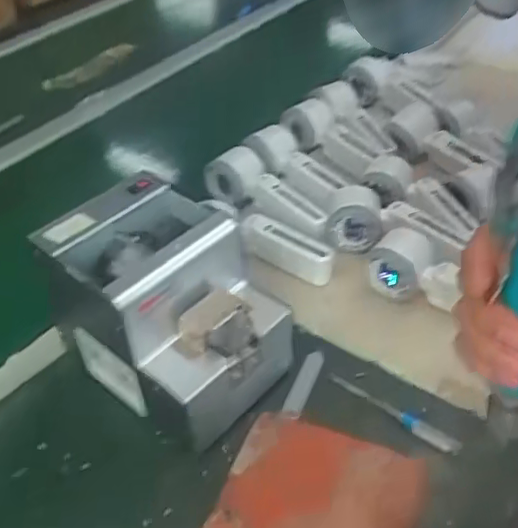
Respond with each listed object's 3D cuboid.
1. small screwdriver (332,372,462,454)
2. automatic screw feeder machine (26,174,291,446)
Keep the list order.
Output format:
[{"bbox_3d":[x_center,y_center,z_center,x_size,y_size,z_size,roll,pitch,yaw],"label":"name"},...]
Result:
[{"bbox_3d":[0.113,0.125,0.525,0.124,0.010,0.014,30,52,33],"label":"small screwdriver"},{"bbox_3d":[-0.076,0.040,0.526,0.171,0.149,0.130,26,50,30],"label":"automatic screw feeder machine"}]

